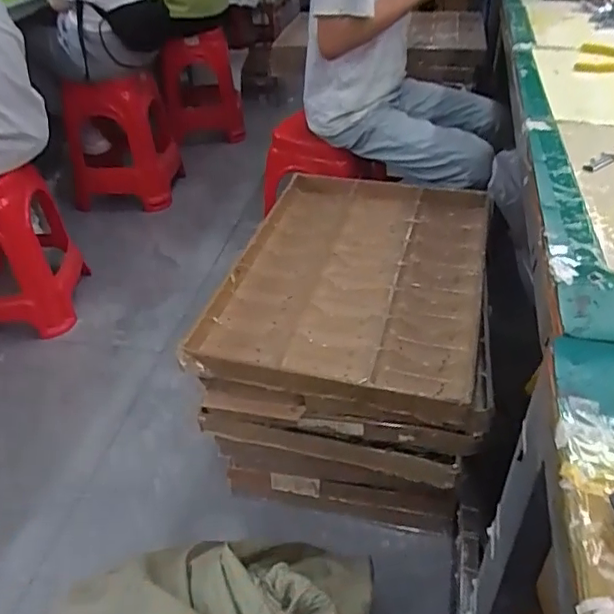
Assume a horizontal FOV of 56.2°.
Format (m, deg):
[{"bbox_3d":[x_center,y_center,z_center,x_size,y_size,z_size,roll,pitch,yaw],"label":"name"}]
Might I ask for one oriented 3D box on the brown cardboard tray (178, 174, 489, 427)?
[{"bbox_3d":[0.099,-0.072,1.117,0.474,0.087,0.631,8,39,14],"label":"brown cardboard tray"}]

